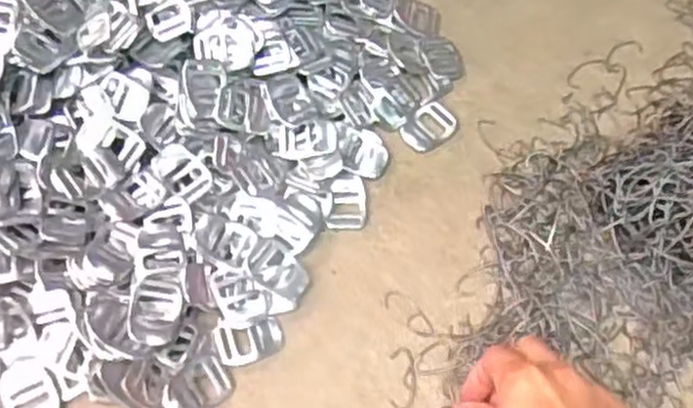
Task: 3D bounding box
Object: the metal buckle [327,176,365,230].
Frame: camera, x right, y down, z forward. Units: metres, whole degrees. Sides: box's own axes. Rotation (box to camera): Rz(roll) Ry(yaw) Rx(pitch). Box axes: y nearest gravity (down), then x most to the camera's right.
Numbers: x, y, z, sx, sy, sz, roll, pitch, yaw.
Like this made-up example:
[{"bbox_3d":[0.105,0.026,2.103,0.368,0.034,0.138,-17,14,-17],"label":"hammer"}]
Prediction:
[{"bbox_3d":[0.000,-0.001,0.494,0.024,0.011,0.035,2,62,-3],"label":"metal buckle"}]

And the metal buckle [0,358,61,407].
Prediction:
[{"bbox_3d":[-0.178,0.108,0.427,0.029,0.007,0.040,-18,65,-13],"label":"metal buckle"}]

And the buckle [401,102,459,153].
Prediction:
[{"bbox_3d":[0.057,-0.053,0.524,0.039,0.005,0.029,-33,69,-19],"label":"buckle"}]

